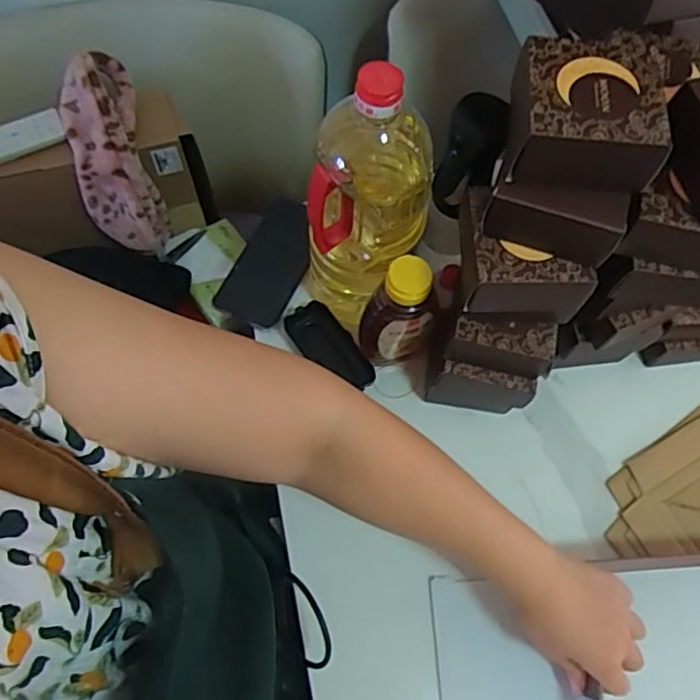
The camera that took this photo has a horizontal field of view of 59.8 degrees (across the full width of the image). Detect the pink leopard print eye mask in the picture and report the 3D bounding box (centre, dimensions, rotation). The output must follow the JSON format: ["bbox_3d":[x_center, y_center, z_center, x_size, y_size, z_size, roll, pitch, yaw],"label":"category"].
[{"bbox_3d":[-0.276,-0.217,0.707,0.083,0.227,0.072,-11,29,-6],"label":"pink leopard print eye mask"}]

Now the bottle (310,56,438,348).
[{"bbox_3d":[0.014,-0.124,0.554,0.107,0.279,0.106,11,68,3],"label":"bottle"}]

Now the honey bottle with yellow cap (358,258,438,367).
[{"bbox_3d":[0.046,-0.028,0.587,0.059,0.147,0.050,-33,73,-14],"label":"honey bottle with yellow cap"}]

